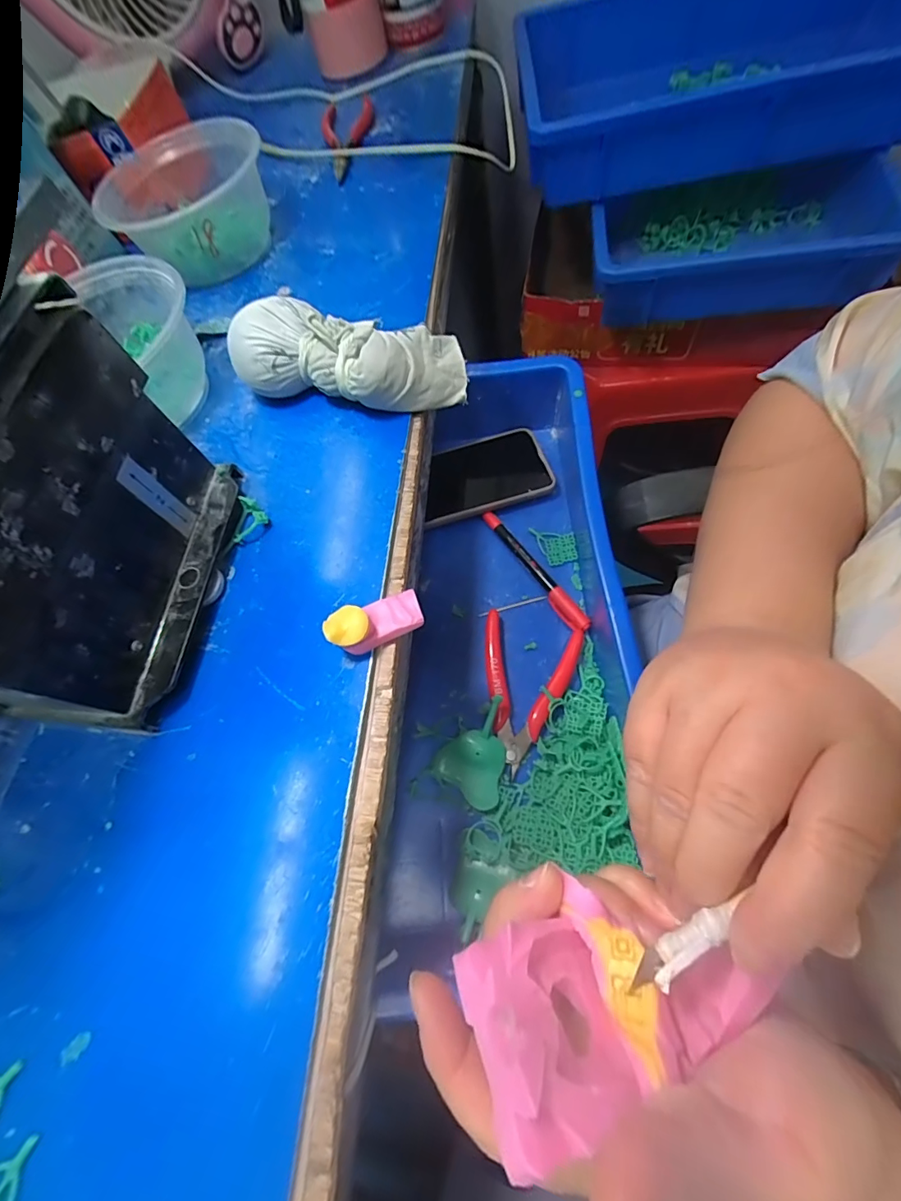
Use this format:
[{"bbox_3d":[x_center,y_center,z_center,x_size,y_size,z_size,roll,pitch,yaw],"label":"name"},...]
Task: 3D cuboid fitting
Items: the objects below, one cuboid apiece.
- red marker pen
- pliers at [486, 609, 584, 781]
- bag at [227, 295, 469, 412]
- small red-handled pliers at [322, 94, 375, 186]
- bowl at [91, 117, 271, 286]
[{"bbox_3d":[0.071,-0.027,0.393,0.014,0.014,0.130,-35,65,-6],"label":"red marker pen"},{"bbox_3d":[0.057,0.068,0.353,0.074,0.014,0.111,6,67,13],"label":"pliers"},{"bbox_3d":[-0.064,-0.153,0.290,0.144,0.045,0.064,9,69,14],"label":"bag"},{"bbox_3d":[-0.093,-0.431,0.434,0.050,0.017,0.110,-12,64,5],"label":"small red-handled pliers"},{"bbox_3d":[-0.209,-0.316,0.372,0.122,0.055,0.121,-4,65,9],"label":"bowl"}]

